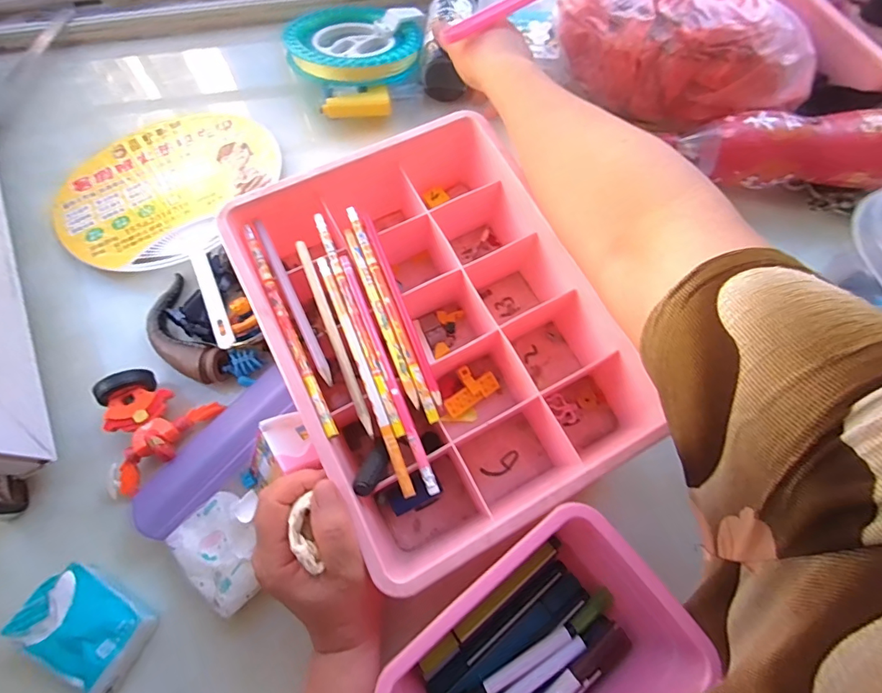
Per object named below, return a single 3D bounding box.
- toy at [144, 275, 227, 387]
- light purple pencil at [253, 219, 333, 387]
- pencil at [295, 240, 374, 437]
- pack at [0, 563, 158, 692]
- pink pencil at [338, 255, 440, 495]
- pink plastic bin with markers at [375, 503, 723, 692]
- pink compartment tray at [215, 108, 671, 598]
[{"bbox_3d":[-0.226,-0.011,0.389,0.047,0.020,0.118,-39,63,-13],"label":"toy"},{"bbox_3d":[-0.111,-0.038,0.326,0.008,0.011,0.153,-26,74,-10],"label":"light purple pencil"},{"bbox_3d":[-0.079,-0.011,0.323,0.008,0.005,0.160,-21,73,-9],"label":"pencil"},{"bbox_3d":[-0.244,0.193,0.303,0.083,0.021,0.056,33,73,11],"label":"pack"},{"bbox_3d":[-0.040,0.013,0.316,0.008,0.004,0.186,-21,73,-8],"label":"pink pencil"},{"bbox_3d":[0.054,0.203,0.279,0.182,0.093,0.124,-37,74,-13],"label":"pink plastic bin with markers"},{"bbox_3d":[-0.002,-0.015,0.357,0.231,0.088,0.304,-27,74,-10],"label":"pink compartment tray"}]

